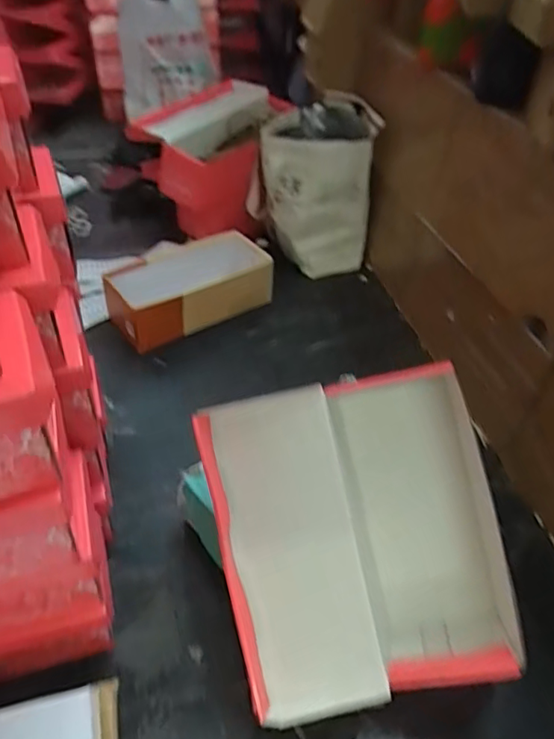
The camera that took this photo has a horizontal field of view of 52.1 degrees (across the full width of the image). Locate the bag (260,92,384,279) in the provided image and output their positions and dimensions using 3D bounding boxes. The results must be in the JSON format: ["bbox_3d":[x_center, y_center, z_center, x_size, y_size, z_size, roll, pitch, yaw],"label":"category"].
[{"bbox_3d":[0.074,-0.373,1.150,0.216,0.291,0.218,1,43,-3],"label":"bag"}]

